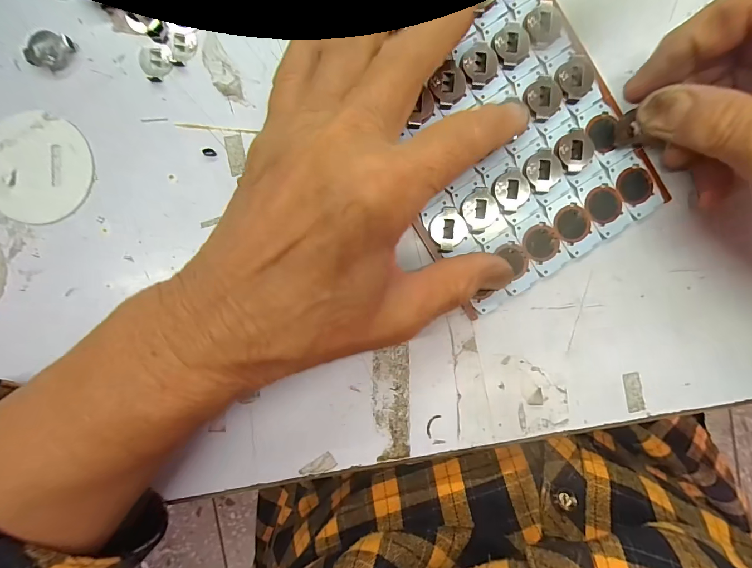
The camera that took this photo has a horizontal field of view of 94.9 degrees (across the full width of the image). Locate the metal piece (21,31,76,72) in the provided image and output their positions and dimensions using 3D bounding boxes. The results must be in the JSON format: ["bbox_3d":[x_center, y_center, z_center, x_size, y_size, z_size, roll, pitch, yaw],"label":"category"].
[{"bbox_3d":[-0.159,-0.114,0.168,0.017,0.004,0.019,31,91,-1],"label":"metal piece"}]

